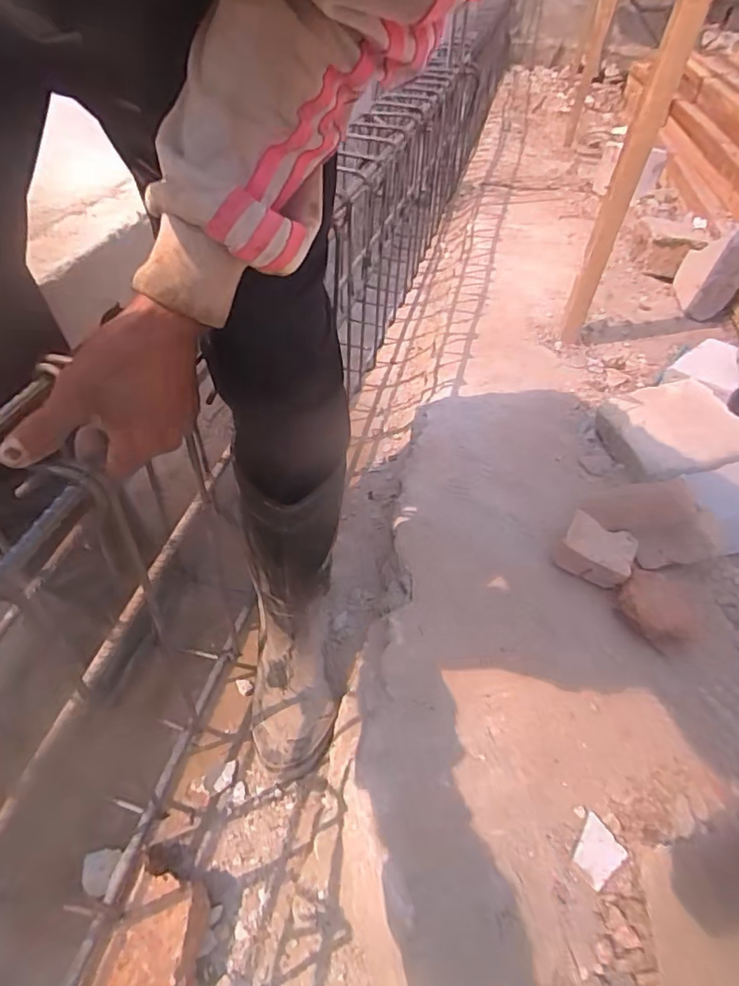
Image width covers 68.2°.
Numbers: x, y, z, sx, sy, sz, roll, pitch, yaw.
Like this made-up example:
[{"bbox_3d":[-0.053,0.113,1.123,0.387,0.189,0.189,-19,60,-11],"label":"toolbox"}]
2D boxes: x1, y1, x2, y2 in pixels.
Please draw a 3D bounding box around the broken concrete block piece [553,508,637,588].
[{"bbox_3d":[0.307,0.079,0.739,0.091,0.050,0.074,26,50,21],"label":"broken concrete block piece"}]

